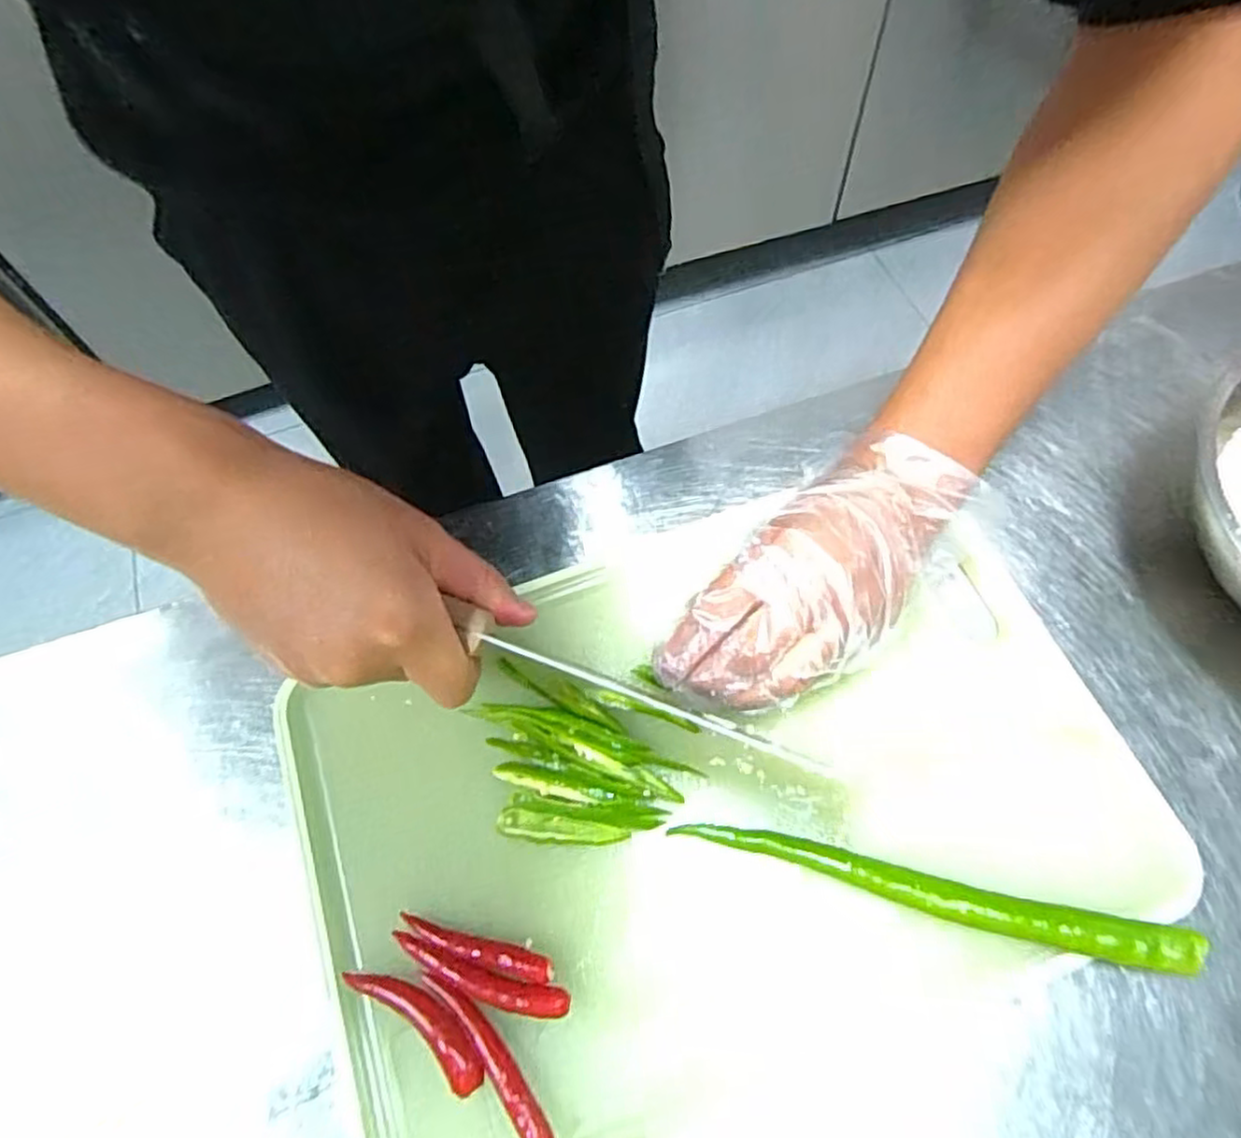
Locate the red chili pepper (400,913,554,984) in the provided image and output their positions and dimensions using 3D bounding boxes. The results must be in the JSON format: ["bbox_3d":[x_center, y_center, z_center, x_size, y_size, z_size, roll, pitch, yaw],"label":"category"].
[{"bbox_3d":[-0.061,0.157,0.302,0.068,0.011,0.010,13,66,9],"label":"red chili pepper"}]

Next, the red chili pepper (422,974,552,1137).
[{"bbox_3d":[-0.051,0.192,0.284,0.013,0.007,0.078,-36,68,-14],"label":"red chili pepper"}]

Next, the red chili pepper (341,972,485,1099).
[{"bbox_3d":[-0.081,0.180,0.290,0.068,0.010,0.017,33,70,17],"label":"red chili pepper"}]

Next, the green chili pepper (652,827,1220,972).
[{"bbox_3d":[0.126,0.134,0.303,0.204,0.024,0.018,11,65,8],"label":"green chili pepper"}]

